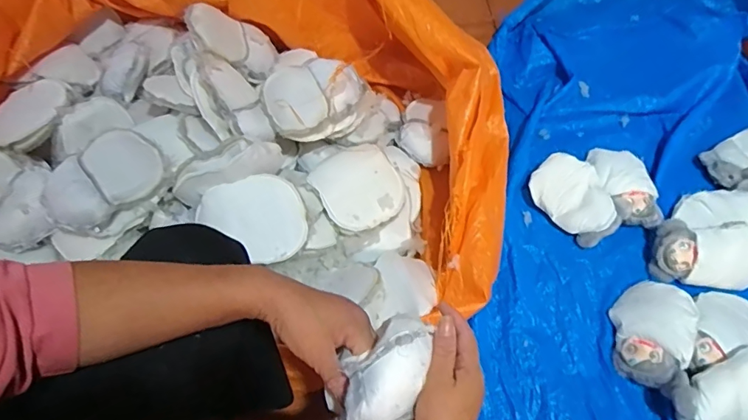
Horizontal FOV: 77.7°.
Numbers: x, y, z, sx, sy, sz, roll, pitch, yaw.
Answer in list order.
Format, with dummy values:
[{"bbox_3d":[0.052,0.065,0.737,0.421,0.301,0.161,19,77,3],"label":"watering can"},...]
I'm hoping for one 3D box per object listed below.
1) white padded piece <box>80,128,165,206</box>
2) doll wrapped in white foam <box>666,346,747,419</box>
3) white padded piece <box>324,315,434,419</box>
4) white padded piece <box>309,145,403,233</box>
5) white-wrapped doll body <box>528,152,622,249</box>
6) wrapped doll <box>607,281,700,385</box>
[{"bbox_3d":[-0.394,-0.071,0.734,0.103,0.019,0.125,-29,72,-32],"label":"white padded piece"},{"bbox_3d":[0.550,0.291,0.723,0.182,0.075,0.107,-17,63,-9],"label":"doll wrapped in white foam"},{"bbox_3d":[-0.002,0.166,0.409,0.069,0.046,0.150,32,95,16],"label":"white padded piece"},{"bbox_3d":[-0.028,-0.037,0.850,0.143,0.049,0.156,-28,66,-14],"label":"white padded piece"},{"bbox_3d":[0.395,-0.022,0.912,0.118,0.065,0.180,-35,68,-17],"label":"white-wrapped doll body"},{"bbox_3d":[0.470,0.206,0.793,0.111,0.070,0.183,21,64,10],"label":"wrapped doll"}]

